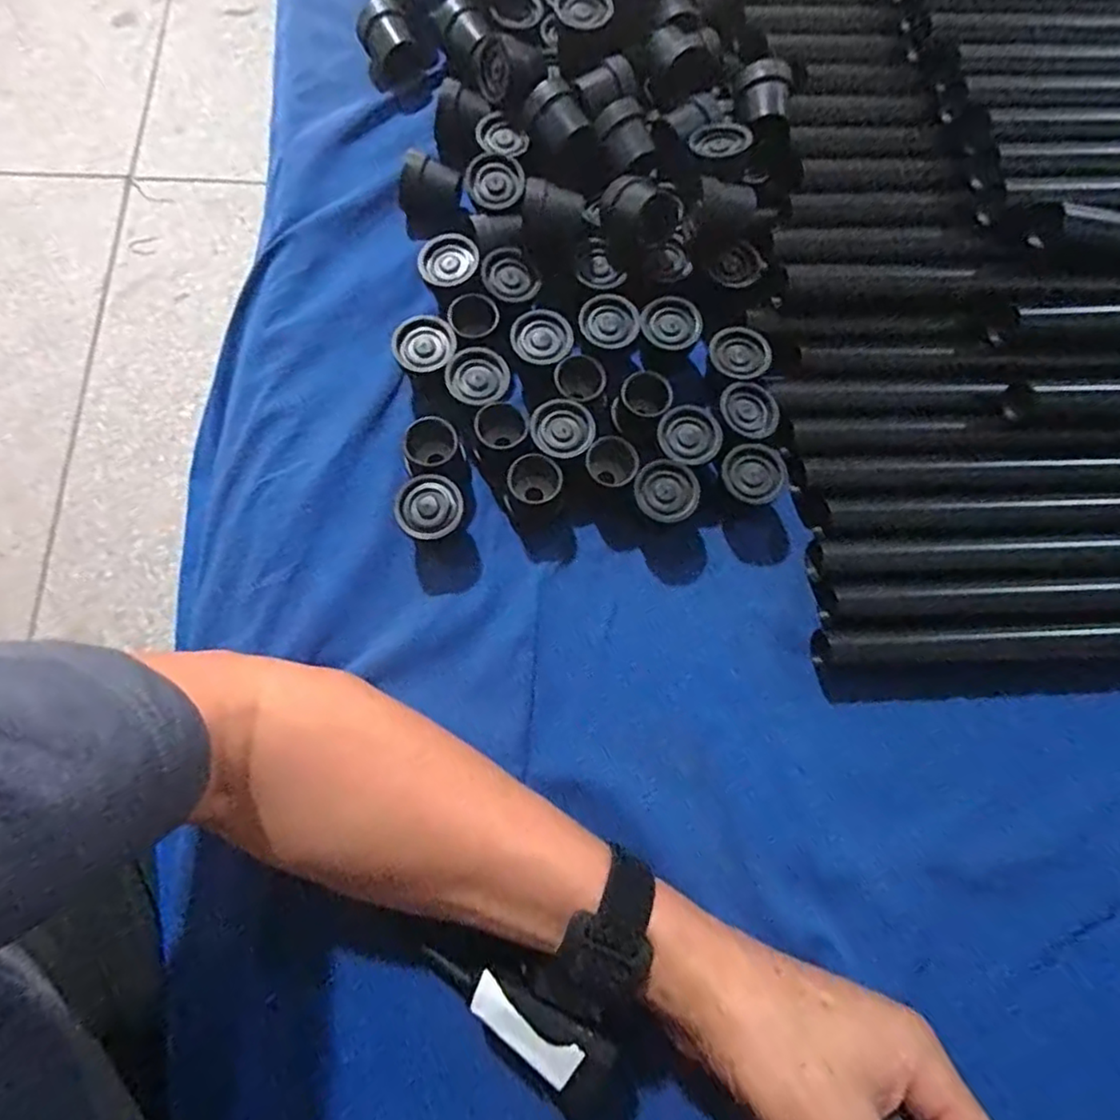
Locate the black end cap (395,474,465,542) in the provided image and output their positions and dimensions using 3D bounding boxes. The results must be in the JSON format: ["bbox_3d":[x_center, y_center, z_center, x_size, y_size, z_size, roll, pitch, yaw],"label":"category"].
[{"bbox_3d":[-0.070,-0.025,0.349,0.035,0.030,0.036,1,75,-3],"label":"black end cap"}]

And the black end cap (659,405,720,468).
[{"bbox_3d":[0.073,-0.068,0.368,0.033,0.027,0.035,1,75,-3],"label":"black end cap"}]

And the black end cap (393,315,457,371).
[{"bbox_3d":[-0.078,-0.121,0.373,0.035,0.028,0.032,1,75,-3],"label":"black end cap"}]

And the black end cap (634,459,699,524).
[{"bbox_3d":[0.059,-0.035,0.360,0.034,0.034,0.033,1,75,-3],"label":"black end cap"}]

